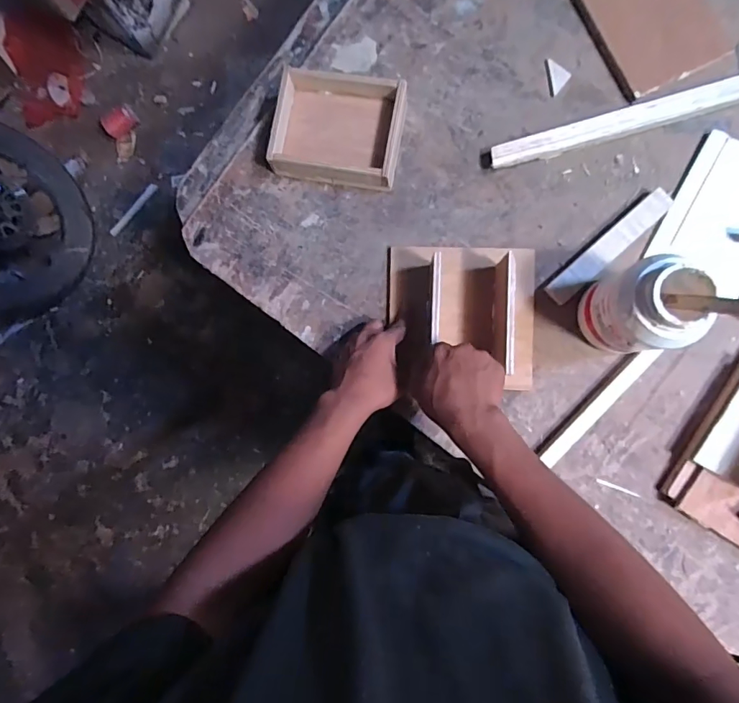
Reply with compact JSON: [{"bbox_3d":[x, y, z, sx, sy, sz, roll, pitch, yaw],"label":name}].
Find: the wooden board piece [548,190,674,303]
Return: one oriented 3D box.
[{"bbox_3d":[0.303,-0.134,0.582,0.187,0.018,0.030,-43,84,1],"label":"wooden board piece"}]

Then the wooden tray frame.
[{"bbox_3d":[-0.040,-0.292,0.606,0.159,0.048,0.133,11,87,5],"label":"wooden tray frame"}]

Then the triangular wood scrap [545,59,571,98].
[{"bbox_3d":[0.247,-0.361,0.604,0.028,0.004,0.050,-8,85,4],"label":"triangular wood scrap"}]

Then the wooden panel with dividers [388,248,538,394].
[{"bbox_3d":[0.115,-0.049,0.574,0.190,0.077,0.178,2,86,5],"label":"wooden panel with dividers"}]

